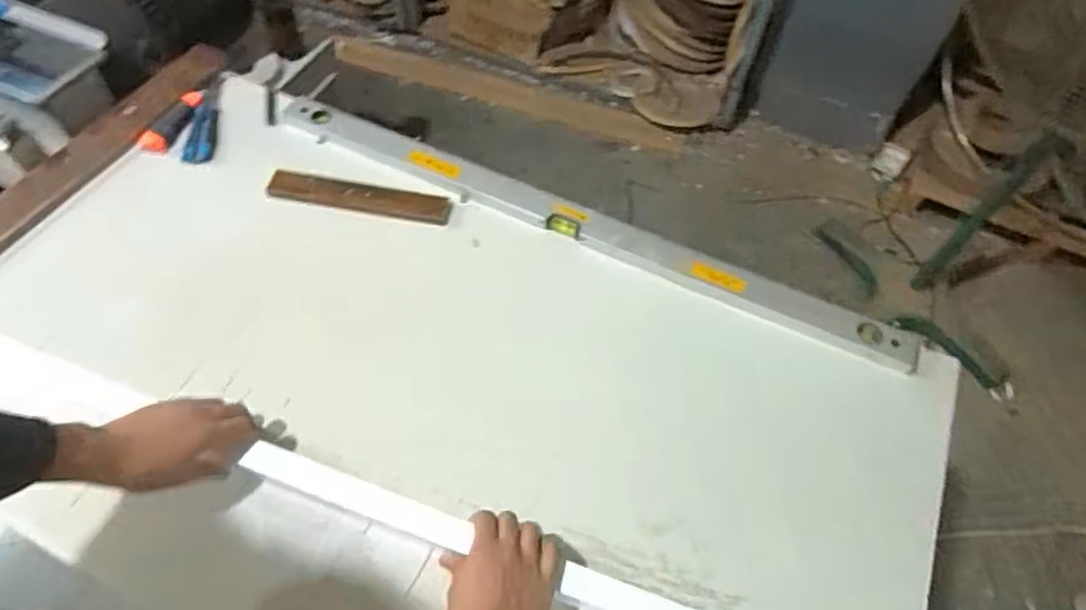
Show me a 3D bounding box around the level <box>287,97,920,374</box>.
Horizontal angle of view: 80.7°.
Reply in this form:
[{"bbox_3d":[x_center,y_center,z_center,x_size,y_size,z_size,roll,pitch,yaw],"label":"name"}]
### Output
[{"bbox_3d":[0.039,-0.122,0.919,0.965,0.024,0.062,24,59,12],"label":"level"}]

